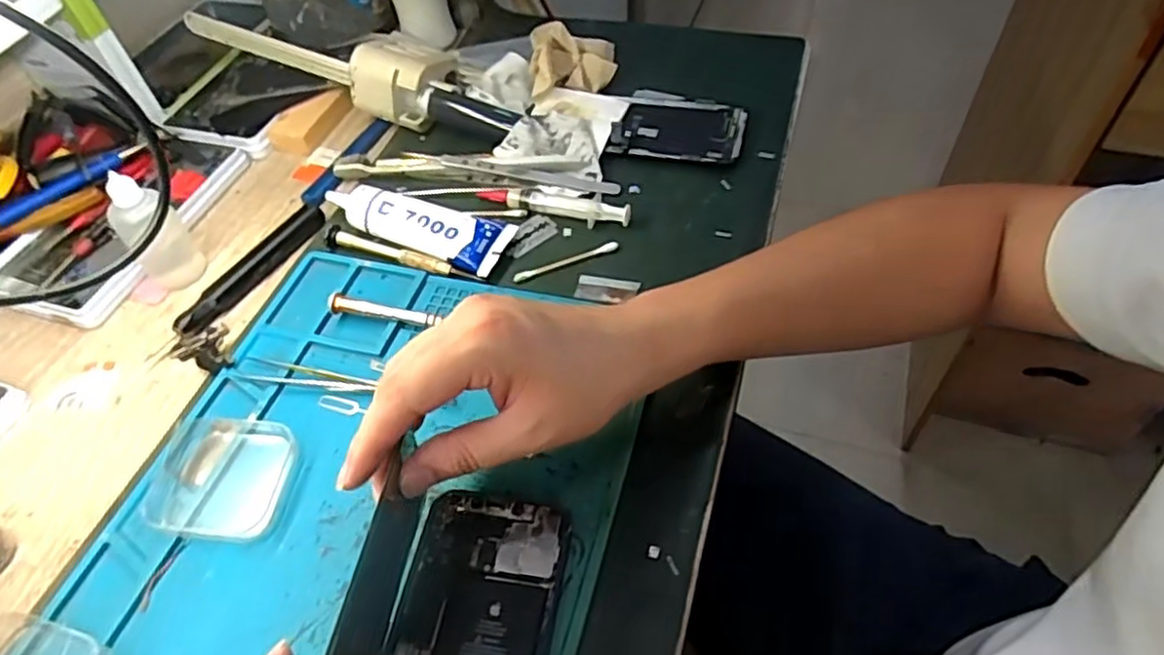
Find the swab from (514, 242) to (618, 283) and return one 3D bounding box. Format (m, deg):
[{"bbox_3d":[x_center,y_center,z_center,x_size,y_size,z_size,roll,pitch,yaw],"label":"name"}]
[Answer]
[{"bbox_3d":[-0.010,-0.043,0.451,0.071,0.004,0.008,-18,53,-11],"label":"swab"}]

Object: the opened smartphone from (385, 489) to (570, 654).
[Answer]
[{"bbox_3d":[-0.051,0.142,0.303,0.068,0.008,0.141,5,52,9],"label":"opened smartphone"}]

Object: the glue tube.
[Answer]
[{"bbox_3d":[-0.114,-0.074,0.471,0.132,0.021,0.041,17,55,18],"label":"glue tube"}]

